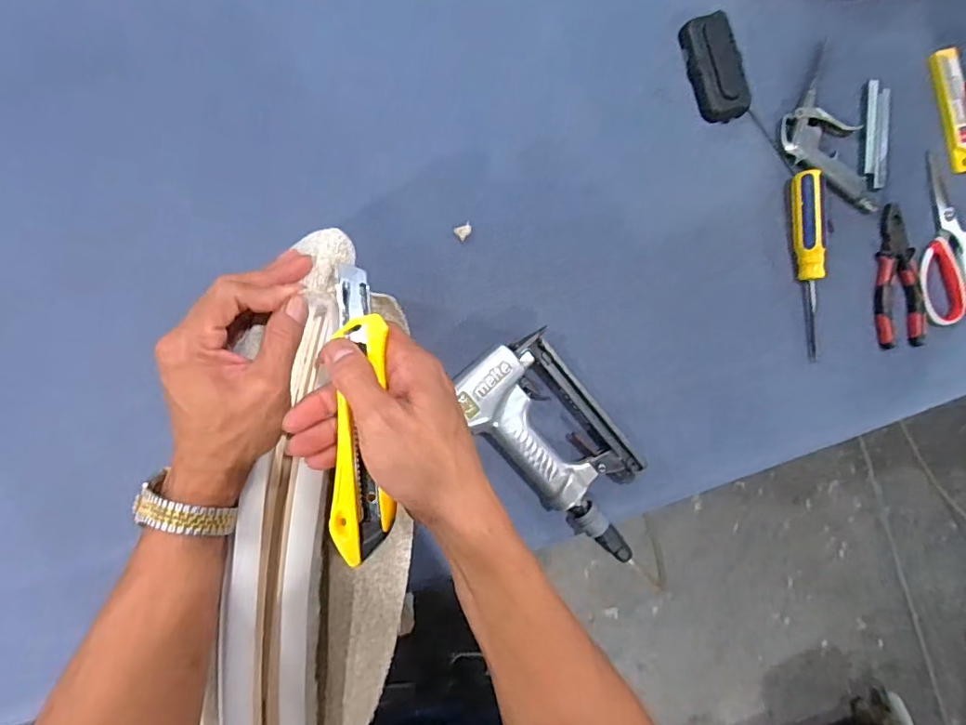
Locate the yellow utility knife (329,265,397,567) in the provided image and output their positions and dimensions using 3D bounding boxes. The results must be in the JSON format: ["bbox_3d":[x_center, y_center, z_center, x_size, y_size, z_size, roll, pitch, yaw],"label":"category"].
[{"bbox_3d":[-0.069,0.025,0.308,0.034,0.013,0.169,0,78,-6],"label":"yellow utility knife"}]

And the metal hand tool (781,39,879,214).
[{"bbox_3d":[0.368,-0.244,0.571,0.084,0.019,0.183,-18,91,-7],"label":"metal hand tool"}]

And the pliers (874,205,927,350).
[{"bbox_3d":[0.453,-0.093,0.583,0.058,0.010,0.150,-5,89,-7],"label":"pliers"}]

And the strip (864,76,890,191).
[{"bbox_3d":[0.433,-0.252,0.586,0.025,0.008,0.118,7,88,-7],"label":"strip"}]

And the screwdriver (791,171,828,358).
[{"bbox_3d":[0.350,-0.103,0.559,0.027,0.024,0.192,-4,89,-7],"label":"screwdriver"}]

